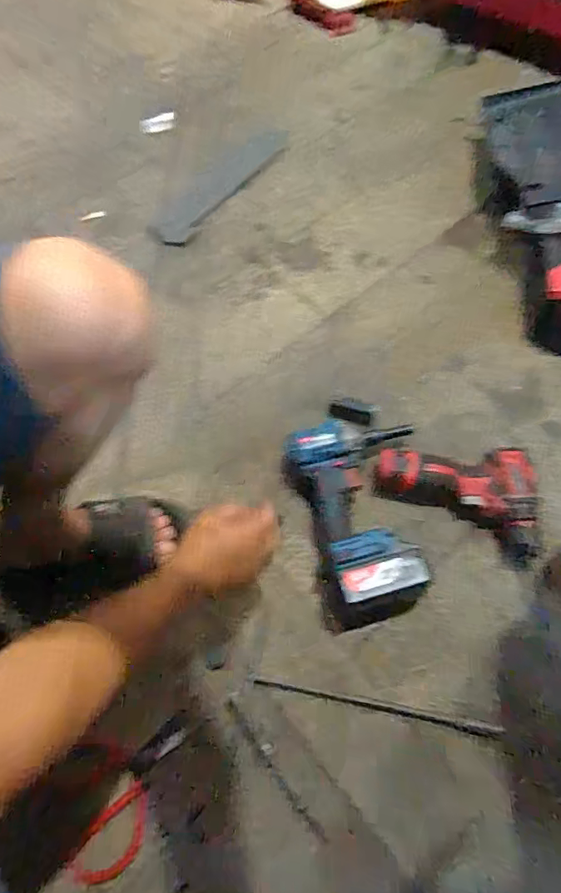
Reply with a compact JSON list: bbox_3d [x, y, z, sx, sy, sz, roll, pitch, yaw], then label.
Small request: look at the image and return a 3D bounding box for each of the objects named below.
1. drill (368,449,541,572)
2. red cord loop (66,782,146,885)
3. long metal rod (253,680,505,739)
[{"bbox_3d":[0.223,0.077,0.667,0.200,0.057,0.143,4,61,4],"label":"drill"},{"bbox_3d":[-0.173,0.407,0.528,0.050,0.010,0.099,40,70,21],"label":"red cord loop"},{"bbox_3d":[0.106,0.291,0.574,0.272,0.012,0.013,9,62,7],"label":"long metal rod"}]

